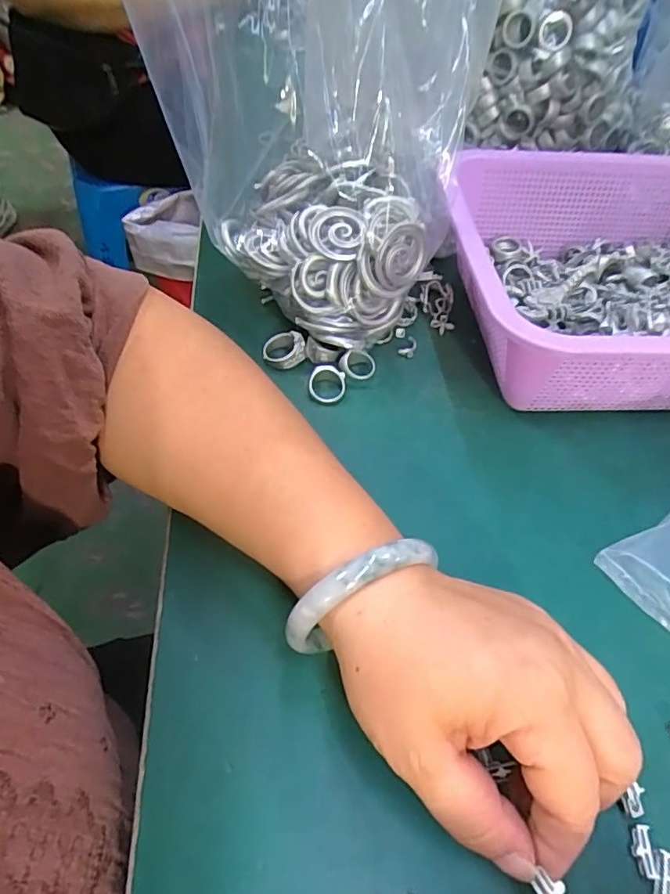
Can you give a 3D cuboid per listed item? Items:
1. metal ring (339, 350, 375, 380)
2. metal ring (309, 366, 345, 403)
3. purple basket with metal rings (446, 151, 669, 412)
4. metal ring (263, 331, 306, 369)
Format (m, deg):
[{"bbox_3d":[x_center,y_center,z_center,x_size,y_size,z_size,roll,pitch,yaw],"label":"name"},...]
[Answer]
[{"bbox_3d":[0.014,-0.053,0.353,0.023,0.007,0.019,-5,83,-8],"label":"metal ring"},{"bbox_3d":[-0.005,-0.040,0.344,0.023,0.005,0.025,3,74,-11],"label":"metal ring"},{"bbox_3d":[0.223,-0.106,0.364,0.301,0.079,0.229,-2,52,-6],"label":"purple basket with metal rings"},{"bbox_3d":[-0.033,-0.062,0.357,0.027,0.020,0.021,-3,51,-5],"label":"metal ring"}]

